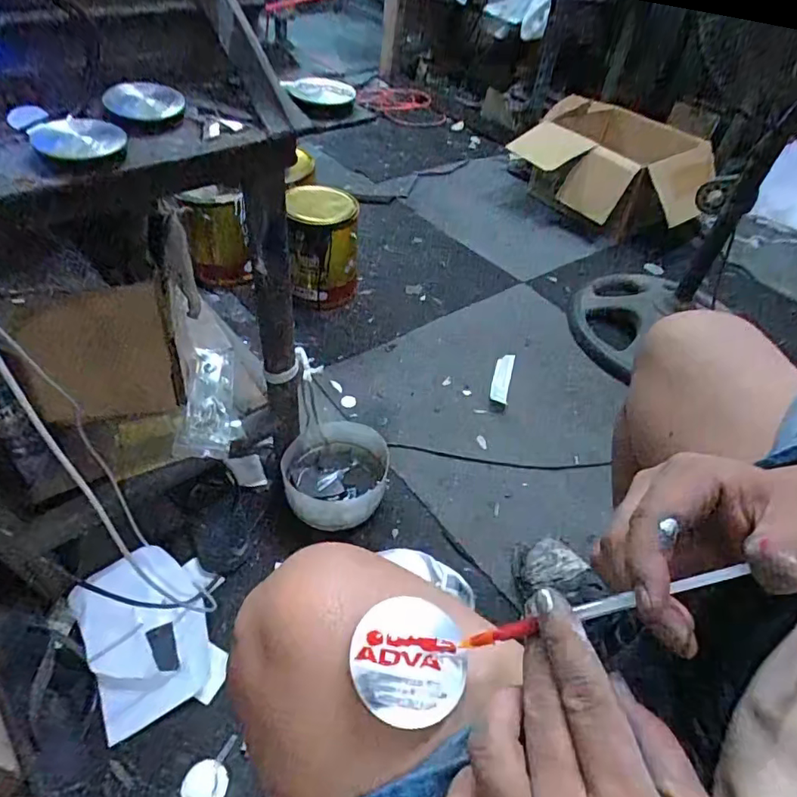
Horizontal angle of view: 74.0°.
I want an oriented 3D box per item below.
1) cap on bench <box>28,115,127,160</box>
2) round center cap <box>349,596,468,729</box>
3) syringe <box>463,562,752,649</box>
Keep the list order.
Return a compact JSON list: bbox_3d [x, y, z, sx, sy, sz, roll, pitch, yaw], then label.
[{"bbox_3d":[-0.211,-0.175,0.351,0.049,0.011,0.050,3,47,-3],"label":"cap on bench"},{"bbox_3d":[0.005,0.127,0.259,0.055,0.008,0.055,3,47,-3],"label":"round center cap"},{"bbox_3d":[0.091,0.098,0.246,0.132,0.006,0.007,-20,47,9],"label":"syringe"}]

